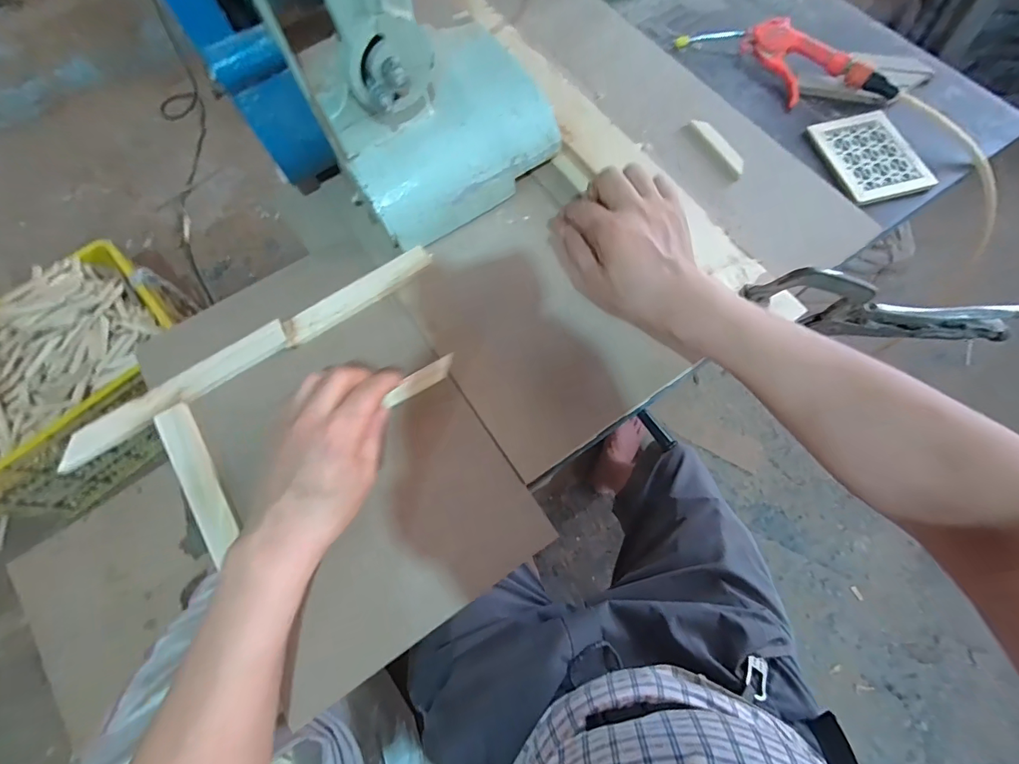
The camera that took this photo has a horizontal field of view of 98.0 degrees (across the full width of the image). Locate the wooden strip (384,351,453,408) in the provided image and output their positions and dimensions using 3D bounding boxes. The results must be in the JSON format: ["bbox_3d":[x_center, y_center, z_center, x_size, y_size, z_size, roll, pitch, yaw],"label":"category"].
[{"bbox_3d":[-0.079,-0.002,0.400,0.069,0.004,0.019,-32,109,-20],"label":"wooden strip"}]

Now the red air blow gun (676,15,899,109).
[{"bbox_3d":[0.356,-0.415,0.570,0.258,0.032,0.083,39,75,14],"label":"red air blow gun"}]

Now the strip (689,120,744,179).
[{"bbox_3d":[0.247,-0.279,0.522,0.019,0.004,0.094,-31,74,6],"label":"strip"}]

